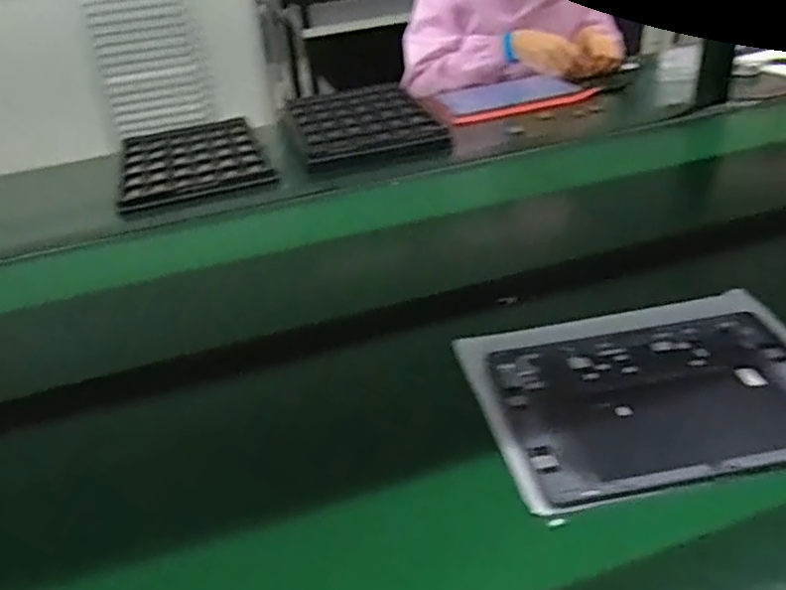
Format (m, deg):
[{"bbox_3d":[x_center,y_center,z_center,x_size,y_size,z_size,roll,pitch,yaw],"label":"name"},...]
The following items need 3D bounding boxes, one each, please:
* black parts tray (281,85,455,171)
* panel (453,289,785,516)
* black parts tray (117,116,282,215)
[{"bbox_3d":[-0.053,-0.295,1.156,0.233,0.029,0.335,-13,34,-11],"label":"black parts tray"},{"bbox_3d":[0.215,0.074,0.564,0.282,0.009,0.201,-10,35,-6],"label":"panel"},{"bbox_3d":[-0.328,-0.226,1.107,0.219,0.021,0.341,-15,34,-14],"label":"black parts tray"}]

